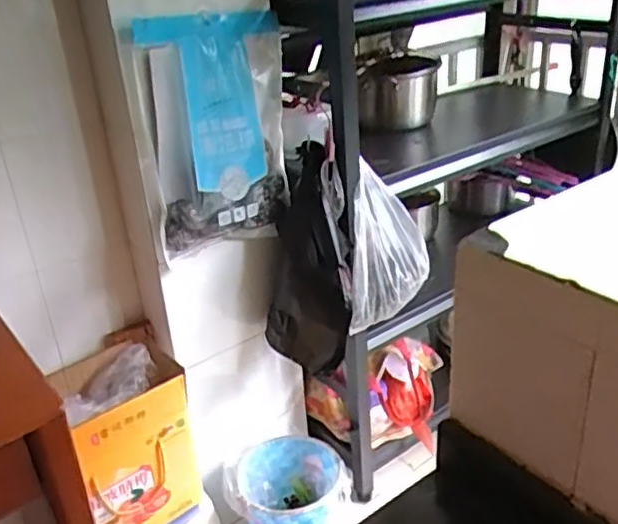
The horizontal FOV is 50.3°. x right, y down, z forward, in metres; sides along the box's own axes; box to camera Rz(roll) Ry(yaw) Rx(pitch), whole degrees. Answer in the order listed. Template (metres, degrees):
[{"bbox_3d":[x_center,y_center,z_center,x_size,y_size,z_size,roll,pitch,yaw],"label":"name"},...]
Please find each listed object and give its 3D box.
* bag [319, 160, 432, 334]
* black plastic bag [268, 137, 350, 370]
[{"bbox_3d":[0.137,-0.036,1.309,0.201,0.264,0.128,-16,29,-21],"label":"bag"},{"bbox_3d":[-0.015,0.007,1.279,0.153,0.385,0.210,-7,27,-6],"label":"black plastic bag"}]

